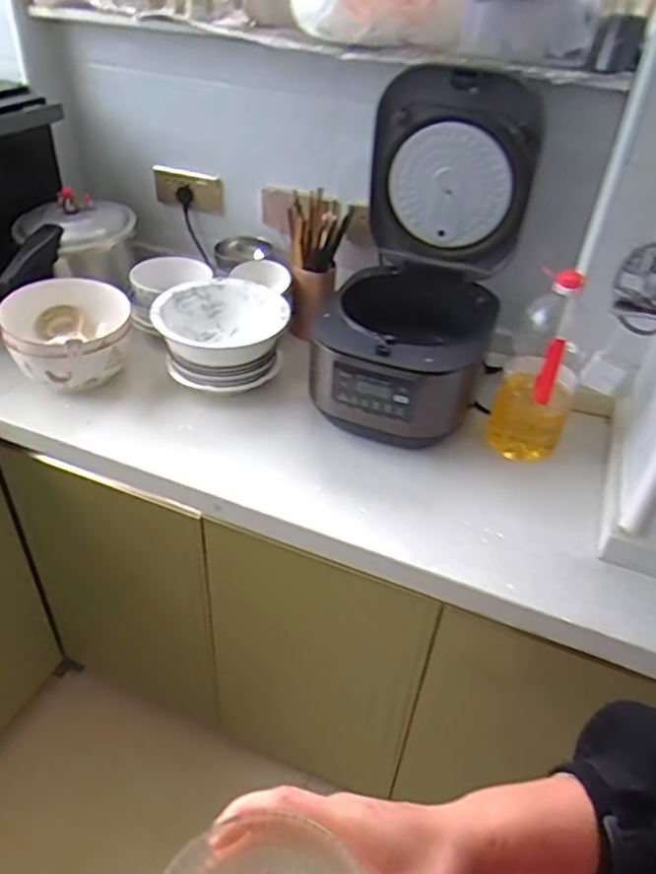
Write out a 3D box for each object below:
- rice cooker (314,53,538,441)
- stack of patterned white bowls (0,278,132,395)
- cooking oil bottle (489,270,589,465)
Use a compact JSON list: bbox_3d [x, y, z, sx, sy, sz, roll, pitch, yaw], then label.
[{"bbox_3d":[0.146,-0.281,0.968,0.252,0.449,0.385,13,39,10],"label":"rice cooker"},{"bbox_3d":[-0.429,-0.171,1.048,0.170,0.115,0.193,7,38,3],"label":"stack of patterned white bowls"},{"bbox_3d":[0.321,-0.108,0.950,0.110,0.285,0.129,19,41,17],"label":"cooking oil bottle"}]

